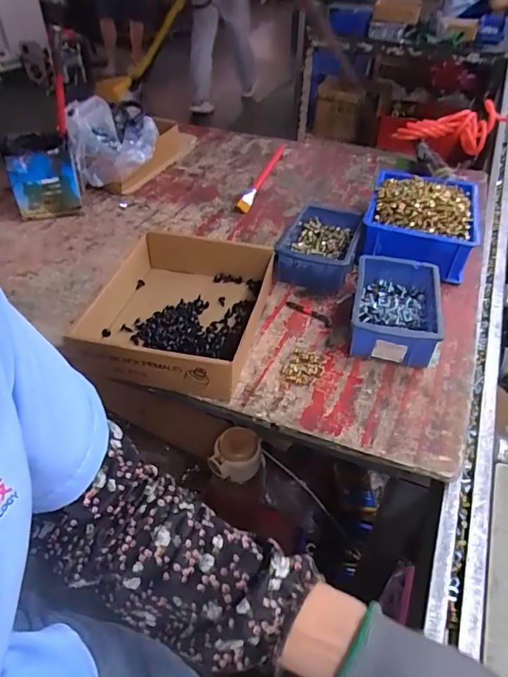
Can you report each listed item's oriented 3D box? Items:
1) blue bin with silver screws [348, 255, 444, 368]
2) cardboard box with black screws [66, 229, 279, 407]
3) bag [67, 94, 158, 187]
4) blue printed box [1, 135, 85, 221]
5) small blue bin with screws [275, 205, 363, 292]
[{"bbox_3d":[0.167,-0.034,0.552,0.101,0.053,0.147,8,43,9],"label":"blue bin with silver screws"},{"bbox_3d":[-0.091,-0.037,0.543,0.183,0.055,0.217,9,43,9],"label":"cardboard box with black screws"},{"bbox_3d":[-0.239,-0.342,0.821,0.141,0.129,0.153,-10,43,-10],"label":"bag"},{"bbox_3d":[-0.328,-0.249,0.734,0.091,0.109,0.083,-13,44,-13],"label":"blue printed box"},{"bbox_3d":[0.091,-0.128,0.655,0.099,0.050,0.146,11,44,12],"label":"small blue bin with screws"}]

